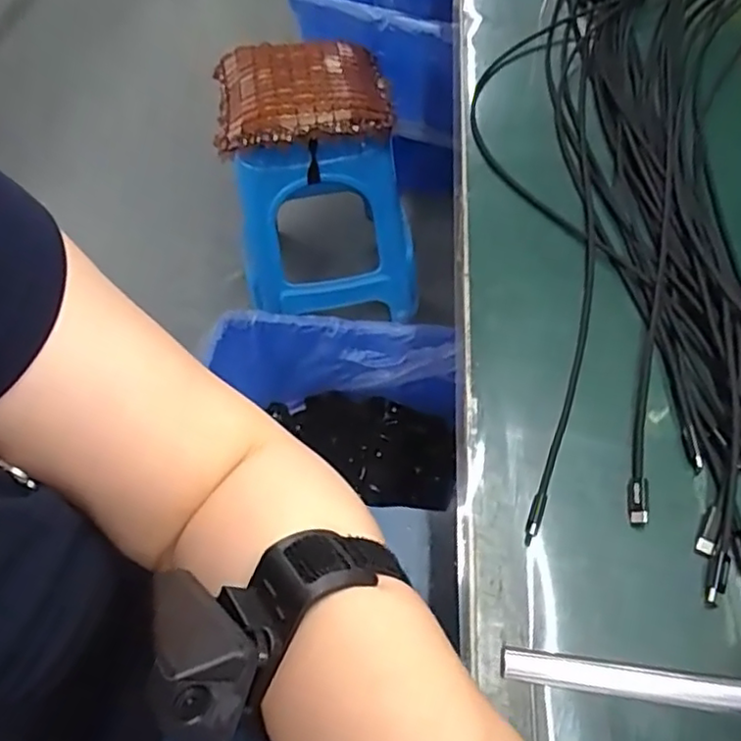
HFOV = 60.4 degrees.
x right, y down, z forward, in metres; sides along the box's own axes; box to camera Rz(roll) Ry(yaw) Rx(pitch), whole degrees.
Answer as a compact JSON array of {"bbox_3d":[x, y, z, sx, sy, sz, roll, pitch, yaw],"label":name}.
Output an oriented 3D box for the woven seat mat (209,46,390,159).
[{"bbox_3d":[-0.112,-0.467,1.072,0.292,0.072,0.251,-12,55,-4],"label":"woven seat mat"}]

